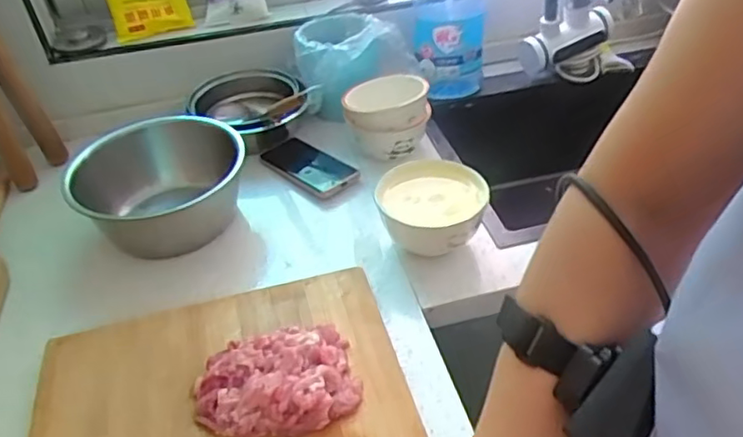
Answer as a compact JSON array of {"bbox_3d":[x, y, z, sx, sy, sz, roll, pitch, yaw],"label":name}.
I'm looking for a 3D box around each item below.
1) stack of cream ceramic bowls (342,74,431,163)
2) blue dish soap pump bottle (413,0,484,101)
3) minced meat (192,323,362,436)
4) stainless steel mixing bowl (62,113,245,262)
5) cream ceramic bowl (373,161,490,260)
[{"bbox_3d":[0.024,-0.155,0.923,0.126,0.097,0.117,-2,40,3],"label":"stack of cream ceramic bowls"},{"bbox_3d":[0.135,-0.330,1.038,0.119,0.226,0.108,4,40,11],"label":"blue dish soap pump bottle"},{"bbox_3d":[-0.095,0.158,0.589,0.152,0.034,0.109,-12,40,-9],"label":"minced meat"},{"bbox_3d":[-0.277,-0.042,0.801,0.210,0.103,0.187,-13,40,-10],"label":"stainless steel mixing bowl"},{"bbox_3d":[0.076,-0.010,0.765,0.134,0.069,0.133,-3,39,2],"label":"cream ceramic bowl"}]

